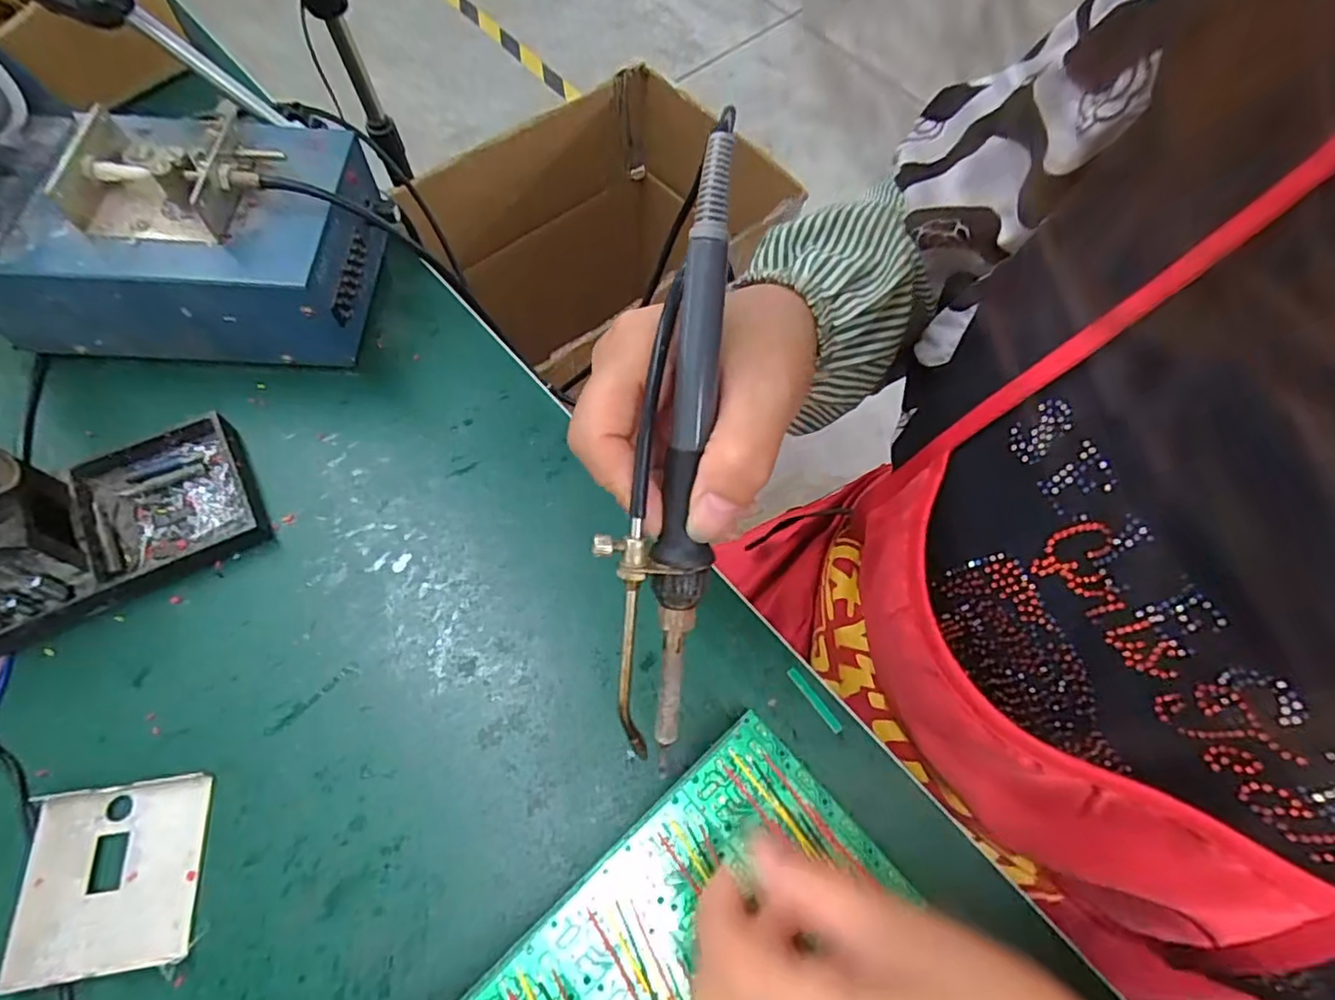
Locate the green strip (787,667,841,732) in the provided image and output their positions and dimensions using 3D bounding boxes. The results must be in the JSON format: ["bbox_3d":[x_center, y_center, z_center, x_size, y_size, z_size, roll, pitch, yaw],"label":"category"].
[{"bbox_3d":[0.071,0.096,0.308,0.005,0.004,0.036,-34,72,-16],"label":"green strip"}]

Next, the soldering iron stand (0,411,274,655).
[{"bbox_3d":[-0.285,0.010,0.285,0.160,0.071,0.079,-29,71,-14],"label":"soldering iron stand"}]

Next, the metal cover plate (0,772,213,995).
[{"bbox_3d":[-0.227,0.153,0.260,0.064,0.009,0.069,-7,67,-6],"label":"metal cover plate"}]

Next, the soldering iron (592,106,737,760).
[{"bbox_3d":[0.000,-0.013,0.209,0.033,0.015,0.205,7,99,1],"label":"soldering iron"}]

